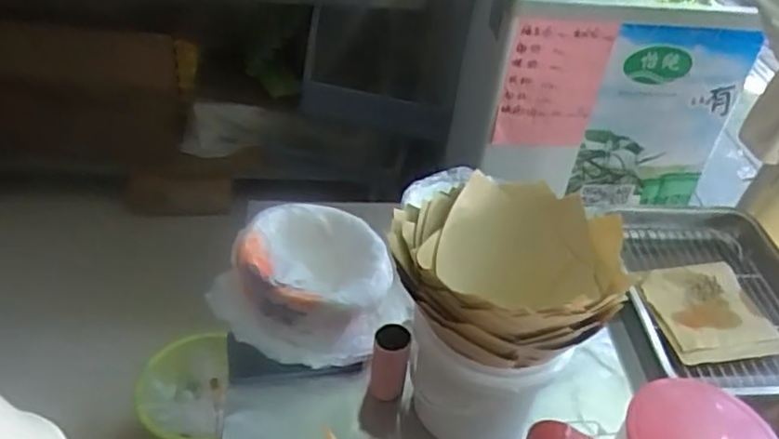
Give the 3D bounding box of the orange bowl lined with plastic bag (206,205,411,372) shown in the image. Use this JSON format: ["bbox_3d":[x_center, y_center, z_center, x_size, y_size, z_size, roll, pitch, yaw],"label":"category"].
[{"bbox_3d":[-0.100,0.076,0.874,0.234,0.084,0.199,18,40,13],"label":"orange bowl lined with plastic bag"}]

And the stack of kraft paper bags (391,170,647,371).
[{"bbox_3d":[0.105,0.052,0.666,0.216,0.124,0.204,8,39,1],"label":"stack of kraft paper bags"}]

